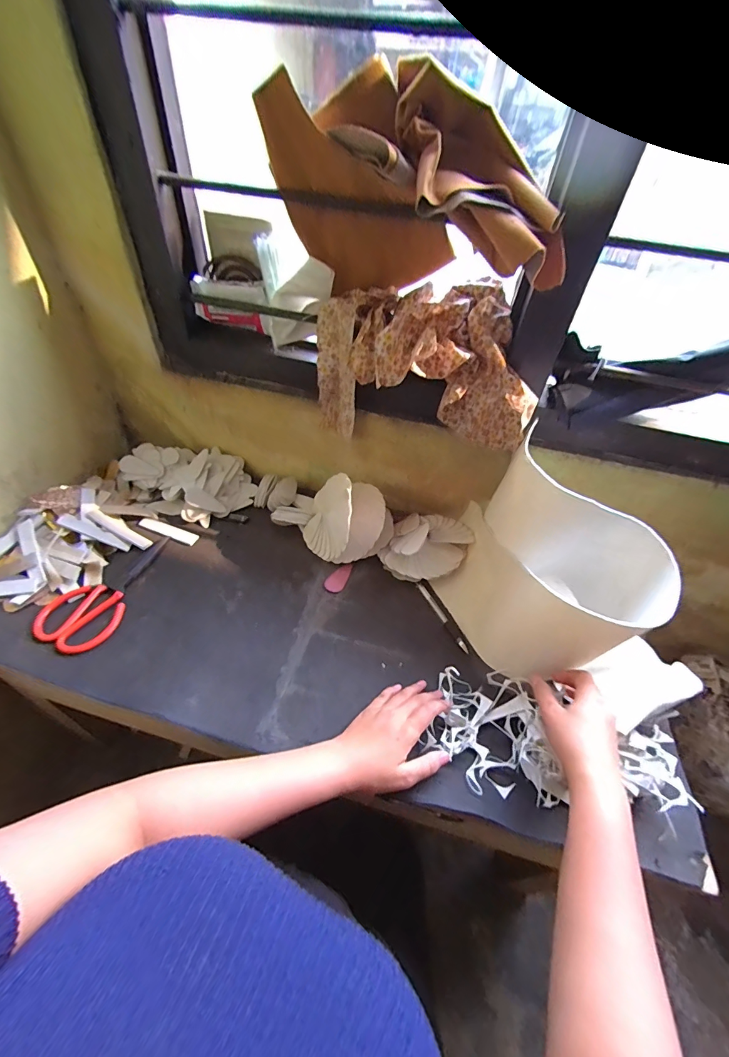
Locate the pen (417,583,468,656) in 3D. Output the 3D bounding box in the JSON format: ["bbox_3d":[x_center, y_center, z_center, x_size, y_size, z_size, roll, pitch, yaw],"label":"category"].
[{"bbox_3d":[0.116,0.132,0.587,0.013,0.007,0.128,-16,50,-21],"label":"pen"}]

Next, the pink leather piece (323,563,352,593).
[{"bbox_3d":[-0.041,0.079,0.627,0.030,0.005,0.059,23,48,15],"label":"pink leather piece"}]

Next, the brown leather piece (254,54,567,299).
[{"bbox_3d":[0.062,-0.386,0.452,0.362,0.176,0.108,19,47,12],"label":"brown leather piece"}]

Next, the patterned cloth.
[{"bbox_3d":[0.084,-0.220,0.567,0.310,0.200,0.126,4,46,-3],"label":"patterned cloth"}]

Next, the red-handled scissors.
[{"bbox_3d":[-0.386,0.082,0.572,0.104,0.014,0.205,7,46,1],"label":"red-handled scissors"}]

